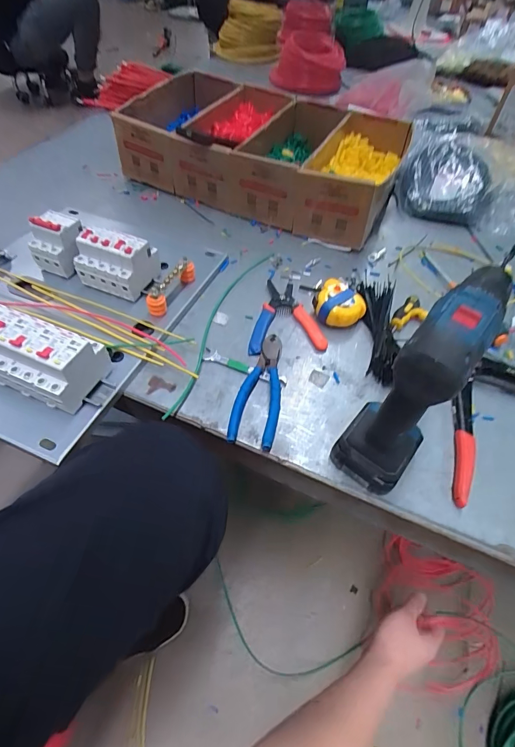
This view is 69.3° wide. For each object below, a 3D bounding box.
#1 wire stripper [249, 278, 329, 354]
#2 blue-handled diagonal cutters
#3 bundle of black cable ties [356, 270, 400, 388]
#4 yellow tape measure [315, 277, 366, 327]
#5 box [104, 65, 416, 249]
[{"bbox_3d":[0.030,-0.088,0.551,0.106,0.010,0.142,-5,55,-11],"label":"wire stripper"},{"bbox_3d":[0.005,0.016,0.465,0.053,0.019,0.157,12,54,2],"label":"blue-handled diagonal cutters"},{"bbox_3d":[0.173,-0.064,0.537,0.051,0.034,0.182,11,54,1],"label":"bundle of black cable ties"},{"bbox_3d":[0.123,-0.102,0.556,0.074,0.035,0.075,20,53,9],"label":"yellow tape measure"},{"bbox_3d":[0.017,-0.451,0.748,0.519,0.129,0.340,18,55,6],"label":"box"}]

